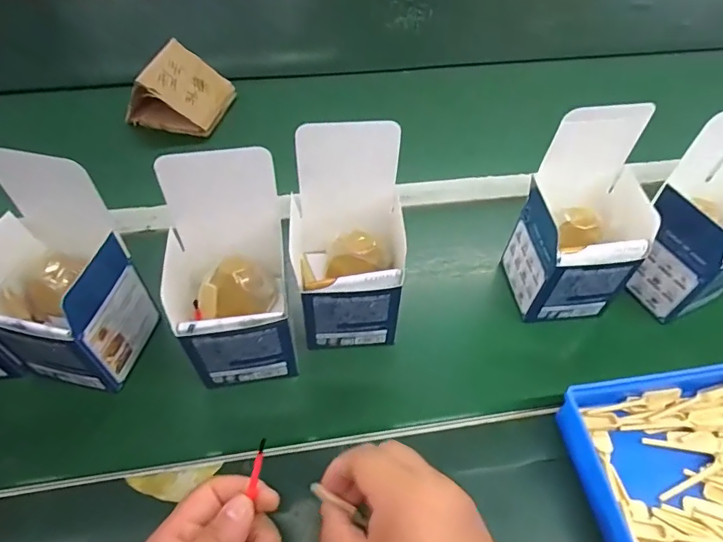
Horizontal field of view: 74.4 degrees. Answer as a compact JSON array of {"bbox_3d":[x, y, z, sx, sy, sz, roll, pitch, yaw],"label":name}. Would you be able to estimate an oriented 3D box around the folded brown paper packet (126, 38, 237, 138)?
[{"bbox_3d":[-0.238,-0.243,0.629,0.100,0.086,0.102,14,53,9],"label":"folded brown paper packet"}]

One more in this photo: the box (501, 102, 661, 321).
[{"bbox_3d":[0.195,-0.042,0.418,0.088,0.174,0.087,-5,52,-7],"label":"box"}]

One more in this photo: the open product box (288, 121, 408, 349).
[{"bbox_3d":[-0.012,-0.022,0.398,0.097,0.167,0.098,5,52,1],"label":"open product box"}]

